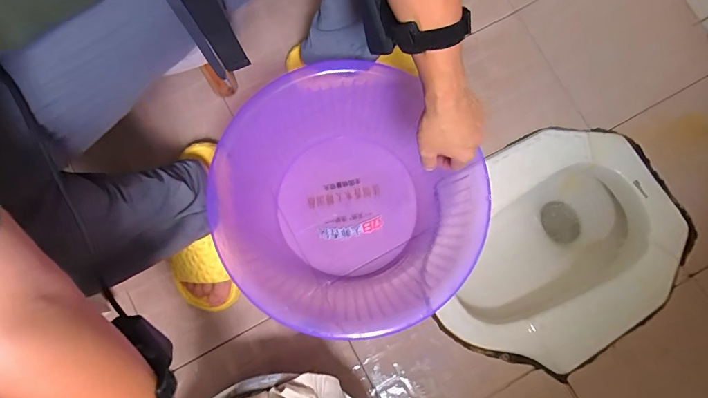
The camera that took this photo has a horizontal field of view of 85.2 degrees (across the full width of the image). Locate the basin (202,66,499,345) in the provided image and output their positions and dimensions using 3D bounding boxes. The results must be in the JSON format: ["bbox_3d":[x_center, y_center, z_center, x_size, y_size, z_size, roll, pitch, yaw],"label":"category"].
[{"bbox_3d":[-0.012,0.008,0.649,0.388,0.162,0.404,0,78,0],"label":"basin"}]

